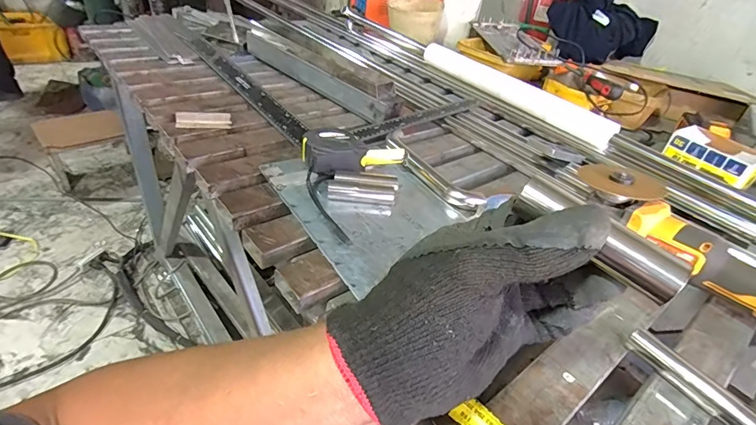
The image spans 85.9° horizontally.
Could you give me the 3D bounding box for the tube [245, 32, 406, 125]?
[{"bbox_3d":[-0.131,-0.288,0.853,0.452,0.069,0.055,35,43,31],"label":"tube"}]

